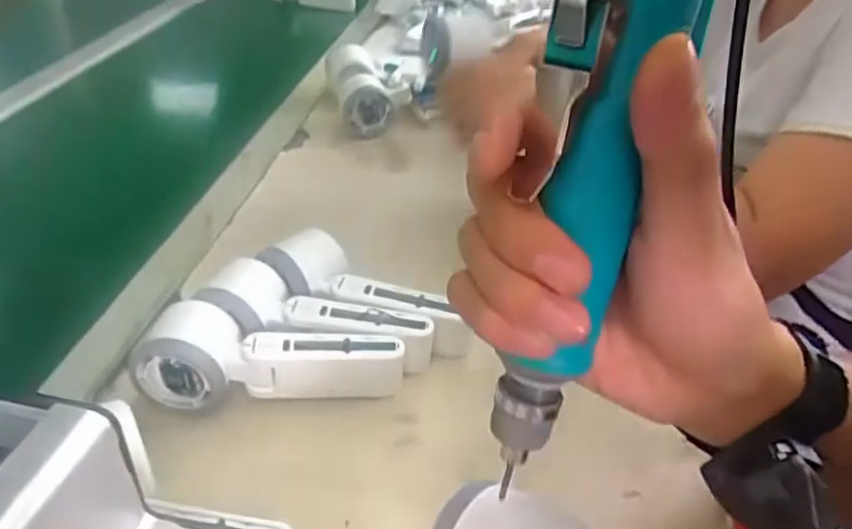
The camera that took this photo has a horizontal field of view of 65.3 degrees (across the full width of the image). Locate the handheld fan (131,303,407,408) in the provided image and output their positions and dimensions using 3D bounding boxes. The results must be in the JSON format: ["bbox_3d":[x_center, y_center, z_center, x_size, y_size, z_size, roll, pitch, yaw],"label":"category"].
[{"bbox_3d":[-0.098,0.060,0.433,0.165,0.060,0.050,3,36,0],"label":"handheld fan"}]

